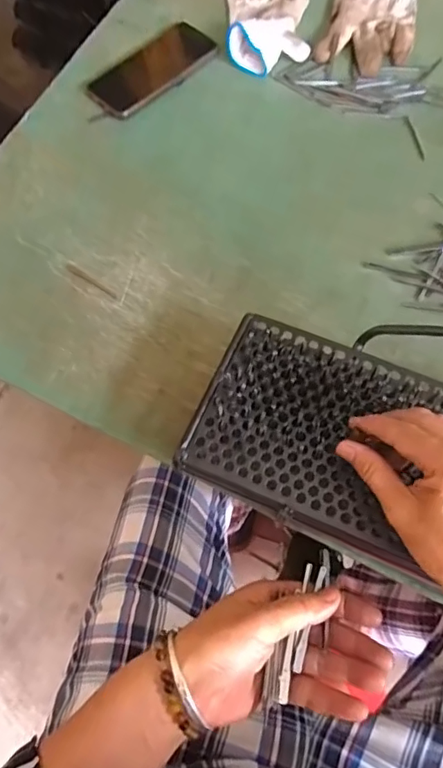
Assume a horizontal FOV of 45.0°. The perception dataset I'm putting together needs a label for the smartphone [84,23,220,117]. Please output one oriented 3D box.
[{"bbox_3d":[-0.085,-0.391,0.664,0.162,0.010,0.076,-41,72,-13],"label":"smartphone"}]

